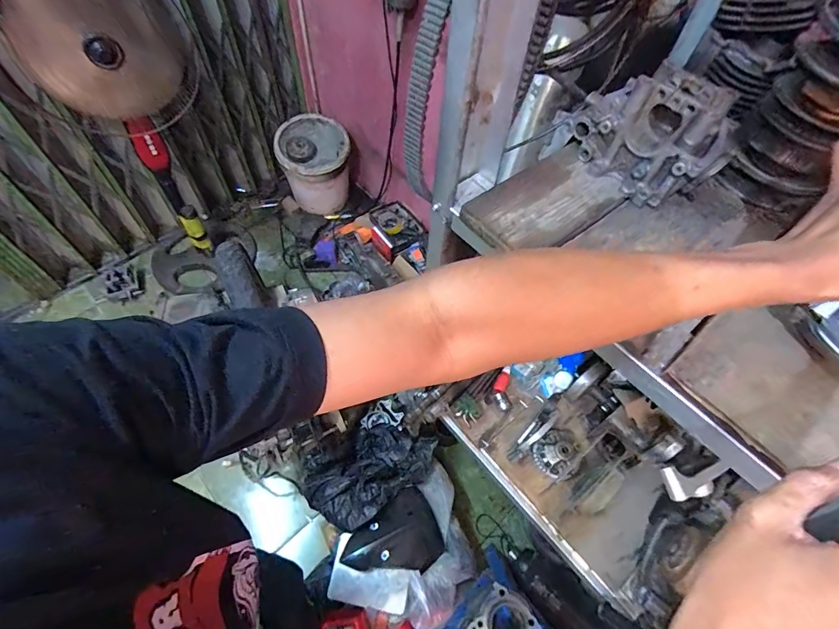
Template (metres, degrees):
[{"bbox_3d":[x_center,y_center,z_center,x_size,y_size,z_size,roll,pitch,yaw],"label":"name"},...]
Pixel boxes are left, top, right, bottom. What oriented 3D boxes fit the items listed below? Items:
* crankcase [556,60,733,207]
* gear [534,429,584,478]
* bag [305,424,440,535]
[{"bbox_3d":[0.273,-0.218,0.486,0.121,0.094,0.165,-34,66,-22],"label":"crankcase"},{"bbox_3d":[0.306,0.300,0.898,0.107,0.026,0.092,-32,65,-21],"label":"gear"},{"bbox_3d":[-0.145,0.424,1.189,0.373,0.100,0.252,-29,64,-20],"label":"bag"}]

